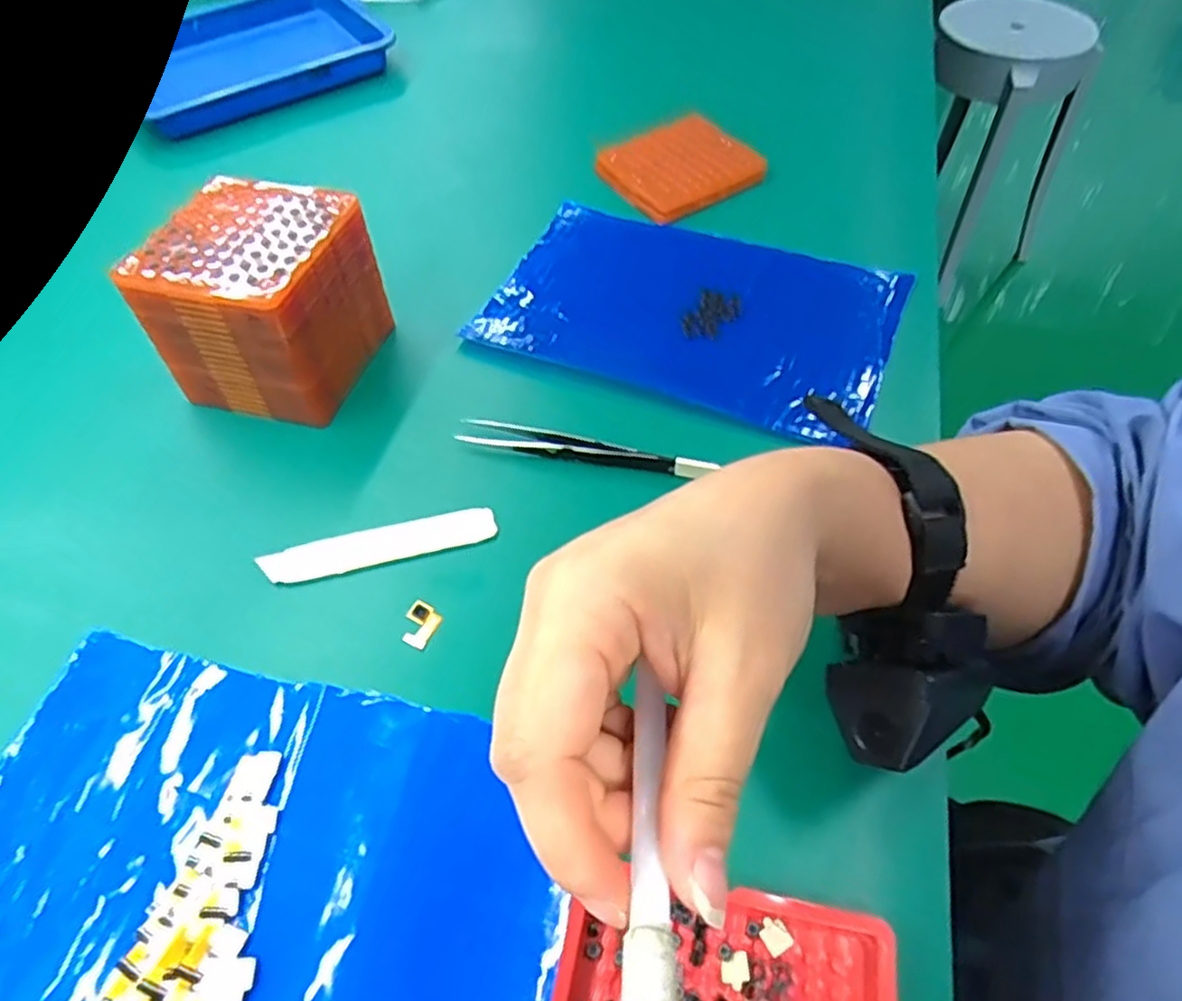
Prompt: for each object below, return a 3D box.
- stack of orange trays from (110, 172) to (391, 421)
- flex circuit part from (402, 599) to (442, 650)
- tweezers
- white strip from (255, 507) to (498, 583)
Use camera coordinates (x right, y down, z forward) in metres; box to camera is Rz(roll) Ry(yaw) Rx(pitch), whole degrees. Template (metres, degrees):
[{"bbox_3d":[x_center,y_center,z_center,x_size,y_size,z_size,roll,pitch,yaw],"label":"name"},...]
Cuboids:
[{"bbox_3d":[-0.162,-0.101,0.367,0.085,0.078,0.093,13,56,11],"label":"stack of orange trays"},{"bbox_3d":[-0.072,0.051,0.299,0.015,0.004,0.018,21,58,17],"label":"flex circuit part"},{"bbox_3d":[-0.005,-0.025,0.347,0.124,0.009,0.014,13,56,11],"label":"tweezers"},{"bbox_3d":[-0.095,0.020,0.322,0.102,0.004,0.019,-12,55,-6],"label":"white strip"}]

